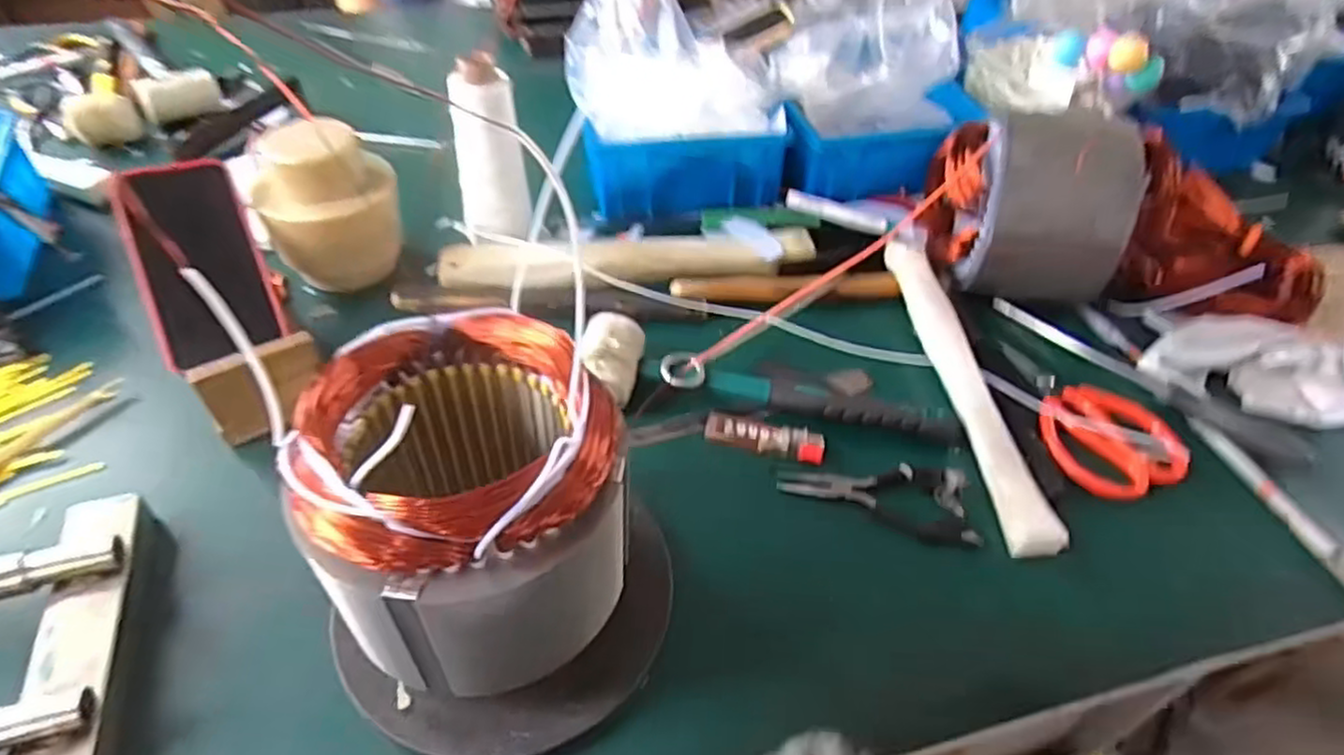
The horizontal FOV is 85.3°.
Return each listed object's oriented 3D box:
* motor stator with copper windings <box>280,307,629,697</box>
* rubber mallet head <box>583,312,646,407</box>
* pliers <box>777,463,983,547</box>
[{"bbox_3d":[-0.100,0.075,0.379,0.131,0.171,0.122,2,45,-2],"label":"motor stator with copper windings"},{"bbox_3d":[-0.047,-0.010,0.554,0.046,0.037,0.079,8,45,3],"label":"rubber mallet head"},{"bbox_3d":[0.141,0.084,0.505,0.129,0.007,0.057,6,45,1],"label":"pliers"}]

